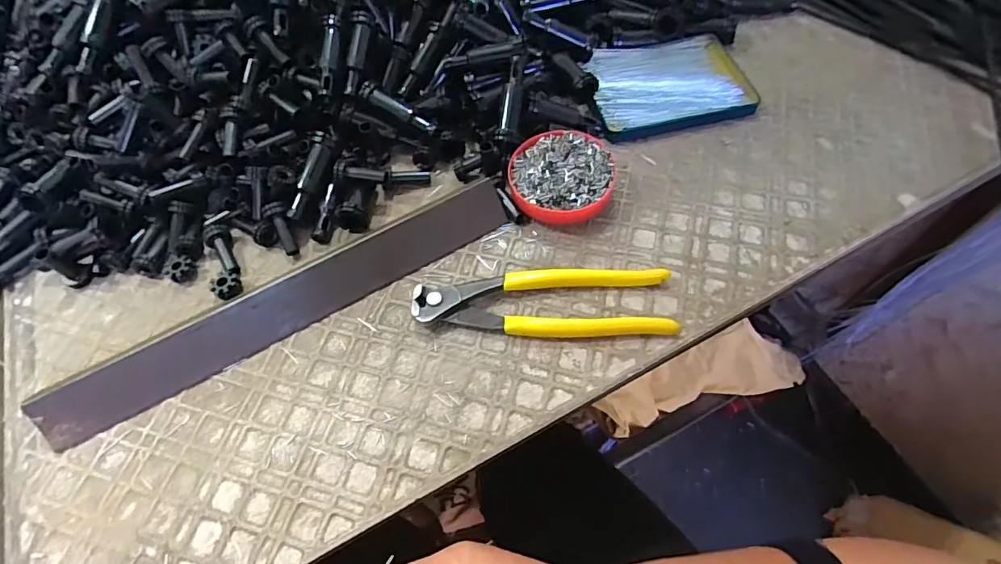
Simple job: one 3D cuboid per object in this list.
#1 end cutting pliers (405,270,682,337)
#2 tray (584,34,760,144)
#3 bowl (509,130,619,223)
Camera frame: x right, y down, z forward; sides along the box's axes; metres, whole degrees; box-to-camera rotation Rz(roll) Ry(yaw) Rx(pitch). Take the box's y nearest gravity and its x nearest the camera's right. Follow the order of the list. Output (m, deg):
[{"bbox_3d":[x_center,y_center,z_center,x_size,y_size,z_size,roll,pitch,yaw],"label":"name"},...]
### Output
[{"bbox_3d":[0.027,0.011,0.327,0.165,0.021,0.049,-1,60,2],"label":"end cutting pliers"},{"bbox_3d":[0.144,-0.171,0.428,0.131,0.011,0.103,-11,60,-3],"label":"tray"},{"bbox_3d":[0.045,-0.078,0.372,0.075,0.023,0.077,-1,60,2],"label":"bowl"}]

